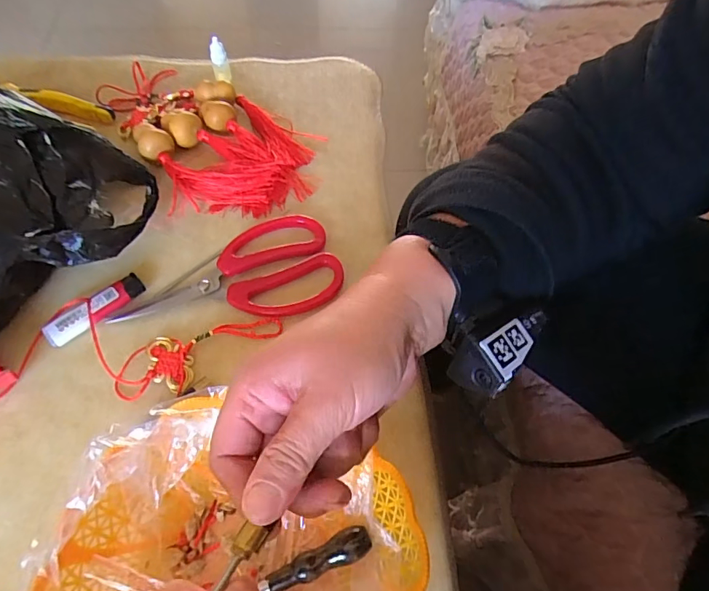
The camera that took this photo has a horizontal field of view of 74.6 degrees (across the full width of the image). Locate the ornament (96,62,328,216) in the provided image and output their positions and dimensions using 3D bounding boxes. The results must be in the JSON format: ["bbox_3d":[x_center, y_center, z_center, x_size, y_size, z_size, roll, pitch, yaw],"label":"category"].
[{"bbox_3d":[-0.152,-0.177,0.485,0.146,0.029,0.250,-38,68,-21],"label":"ornament"}]

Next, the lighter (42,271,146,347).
[{"bbox_3d":[-0.211,0.012,0.381,0.079,0.011,0.023,-38,68,-21],"label":"lighter"}]

